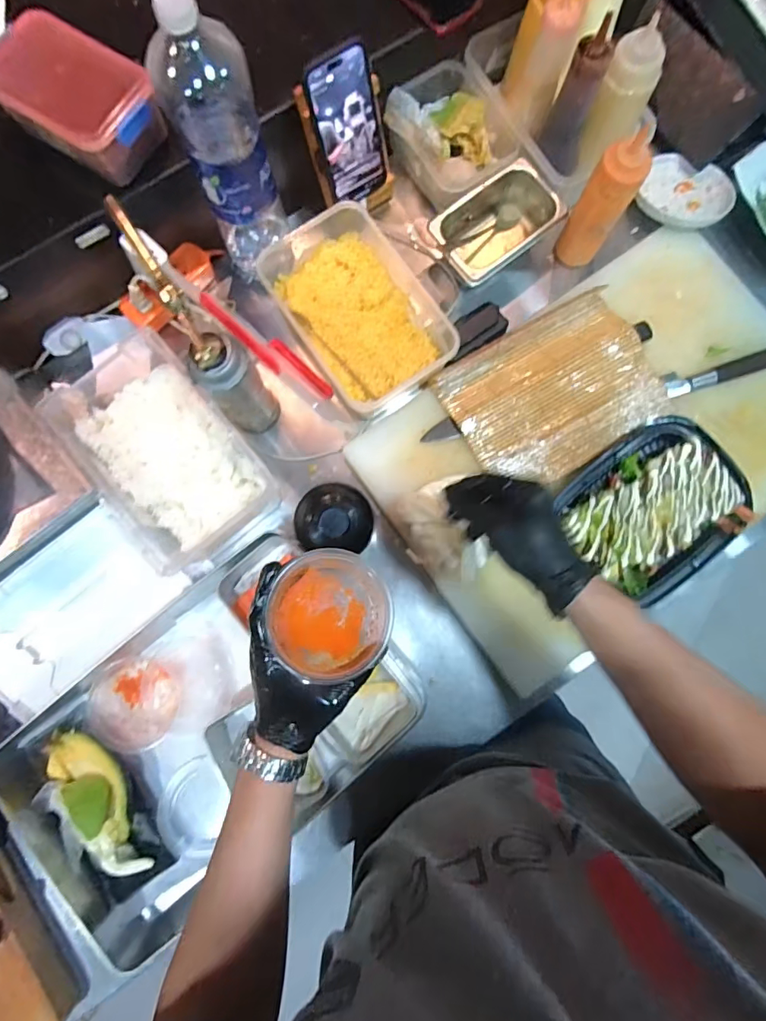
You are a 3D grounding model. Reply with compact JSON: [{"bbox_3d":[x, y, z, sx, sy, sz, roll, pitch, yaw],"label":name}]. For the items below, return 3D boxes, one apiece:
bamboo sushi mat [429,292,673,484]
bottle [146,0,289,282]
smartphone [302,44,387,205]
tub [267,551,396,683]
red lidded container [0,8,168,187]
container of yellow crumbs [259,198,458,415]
[{"bbox_3d":[0.230,-0.159,0.641,0.265,0.014,0.198,-29,83,-4],"label":"bamboo sushi mat"},{"bbox_3d":[-0.170,-0.383,0.541,0.090,0.313,0.074,-19,83,-3],"label":"bottle"},{"bbox_3d":[-0.039,-0.462,0.584,0.082,0.155,0.008,-32,67,-4],"label":"smartphone"},{"bbox_3d":[-0.043,0.089,0.428,0.102,0.058,0.103,0,82,0],"label":"tub"},{"bbox_3d":[-0.319,-0.433,0.516,0.170,0.072,0.107,29,83,4],"label":"red lidded container"},{"bbox_3d":[-0.043,-0.273,0.650,0.168,0.058,0.280,-34,84,-5],"label":"container of yellow crumbs"}]

